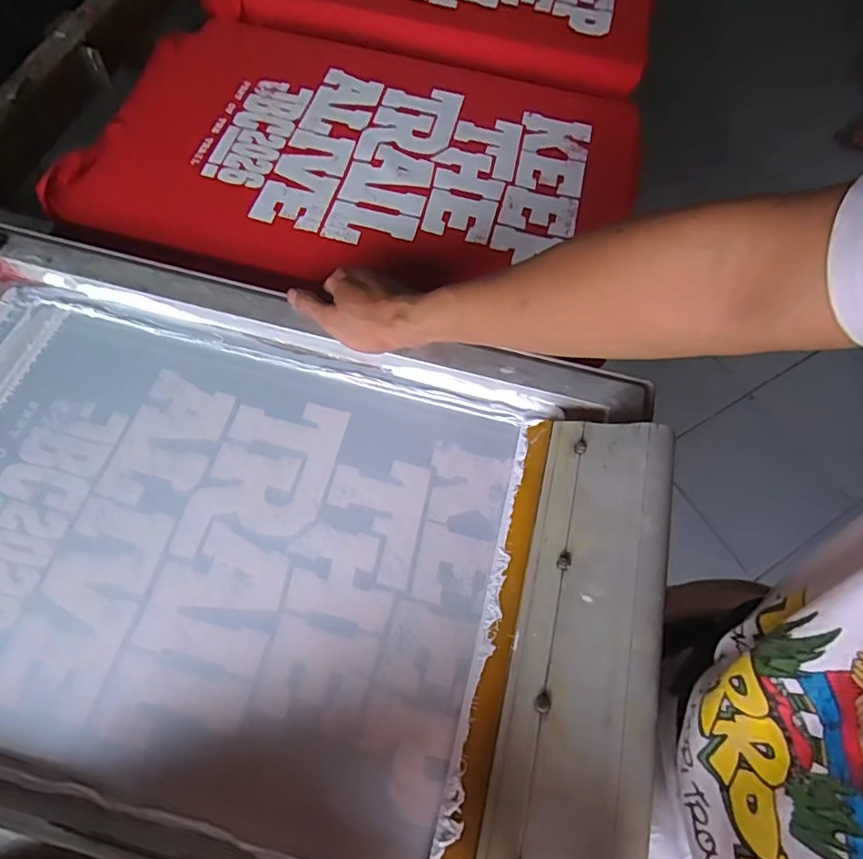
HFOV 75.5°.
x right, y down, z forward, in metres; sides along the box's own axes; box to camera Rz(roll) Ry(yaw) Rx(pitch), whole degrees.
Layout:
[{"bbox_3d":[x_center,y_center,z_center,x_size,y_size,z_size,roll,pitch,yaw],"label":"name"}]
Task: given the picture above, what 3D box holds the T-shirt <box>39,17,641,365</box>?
[{"bbox_3d":[-0.087,-0.330,0.667,0.626,0.030,0.413,16,64,5],"label":"T-shirt"}]

